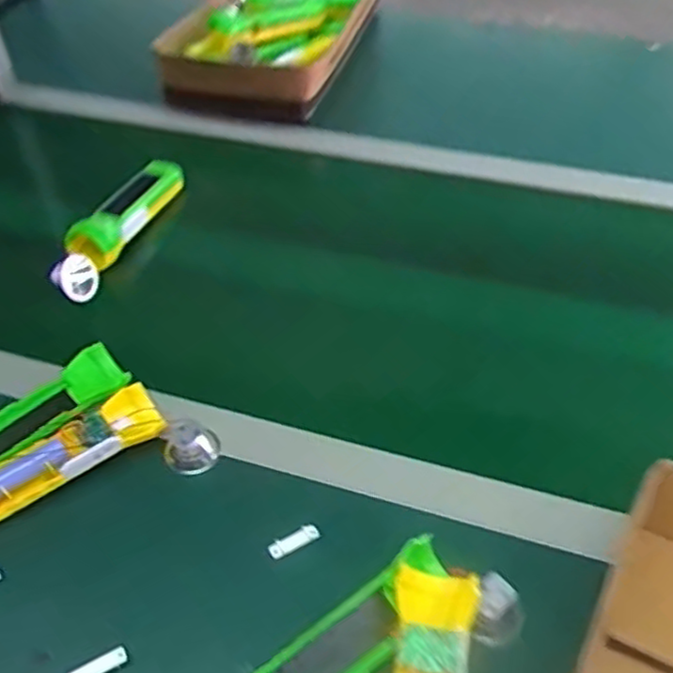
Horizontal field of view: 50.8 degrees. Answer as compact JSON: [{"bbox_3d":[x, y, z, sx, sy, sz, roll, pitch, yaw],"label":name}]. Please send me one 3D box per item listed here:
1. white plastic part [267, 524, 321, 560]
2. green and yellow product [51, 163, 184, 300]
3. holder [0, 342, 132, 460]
[{"bbox_3d":[-0.031,0.149,0.517,0.038,0.008,0.010,-22,50,-17],"label":"white plastic part"},{"bbox_3d":[-0.227,-0.124,0.740,0.049,0.048,0.199,11,48,12],"label":"green and yellow product"},{"bbox_3d":[-0.249,0.066,0.580,0.160,0.029,0.054,-29,52,-23],"label":"holder"}]

